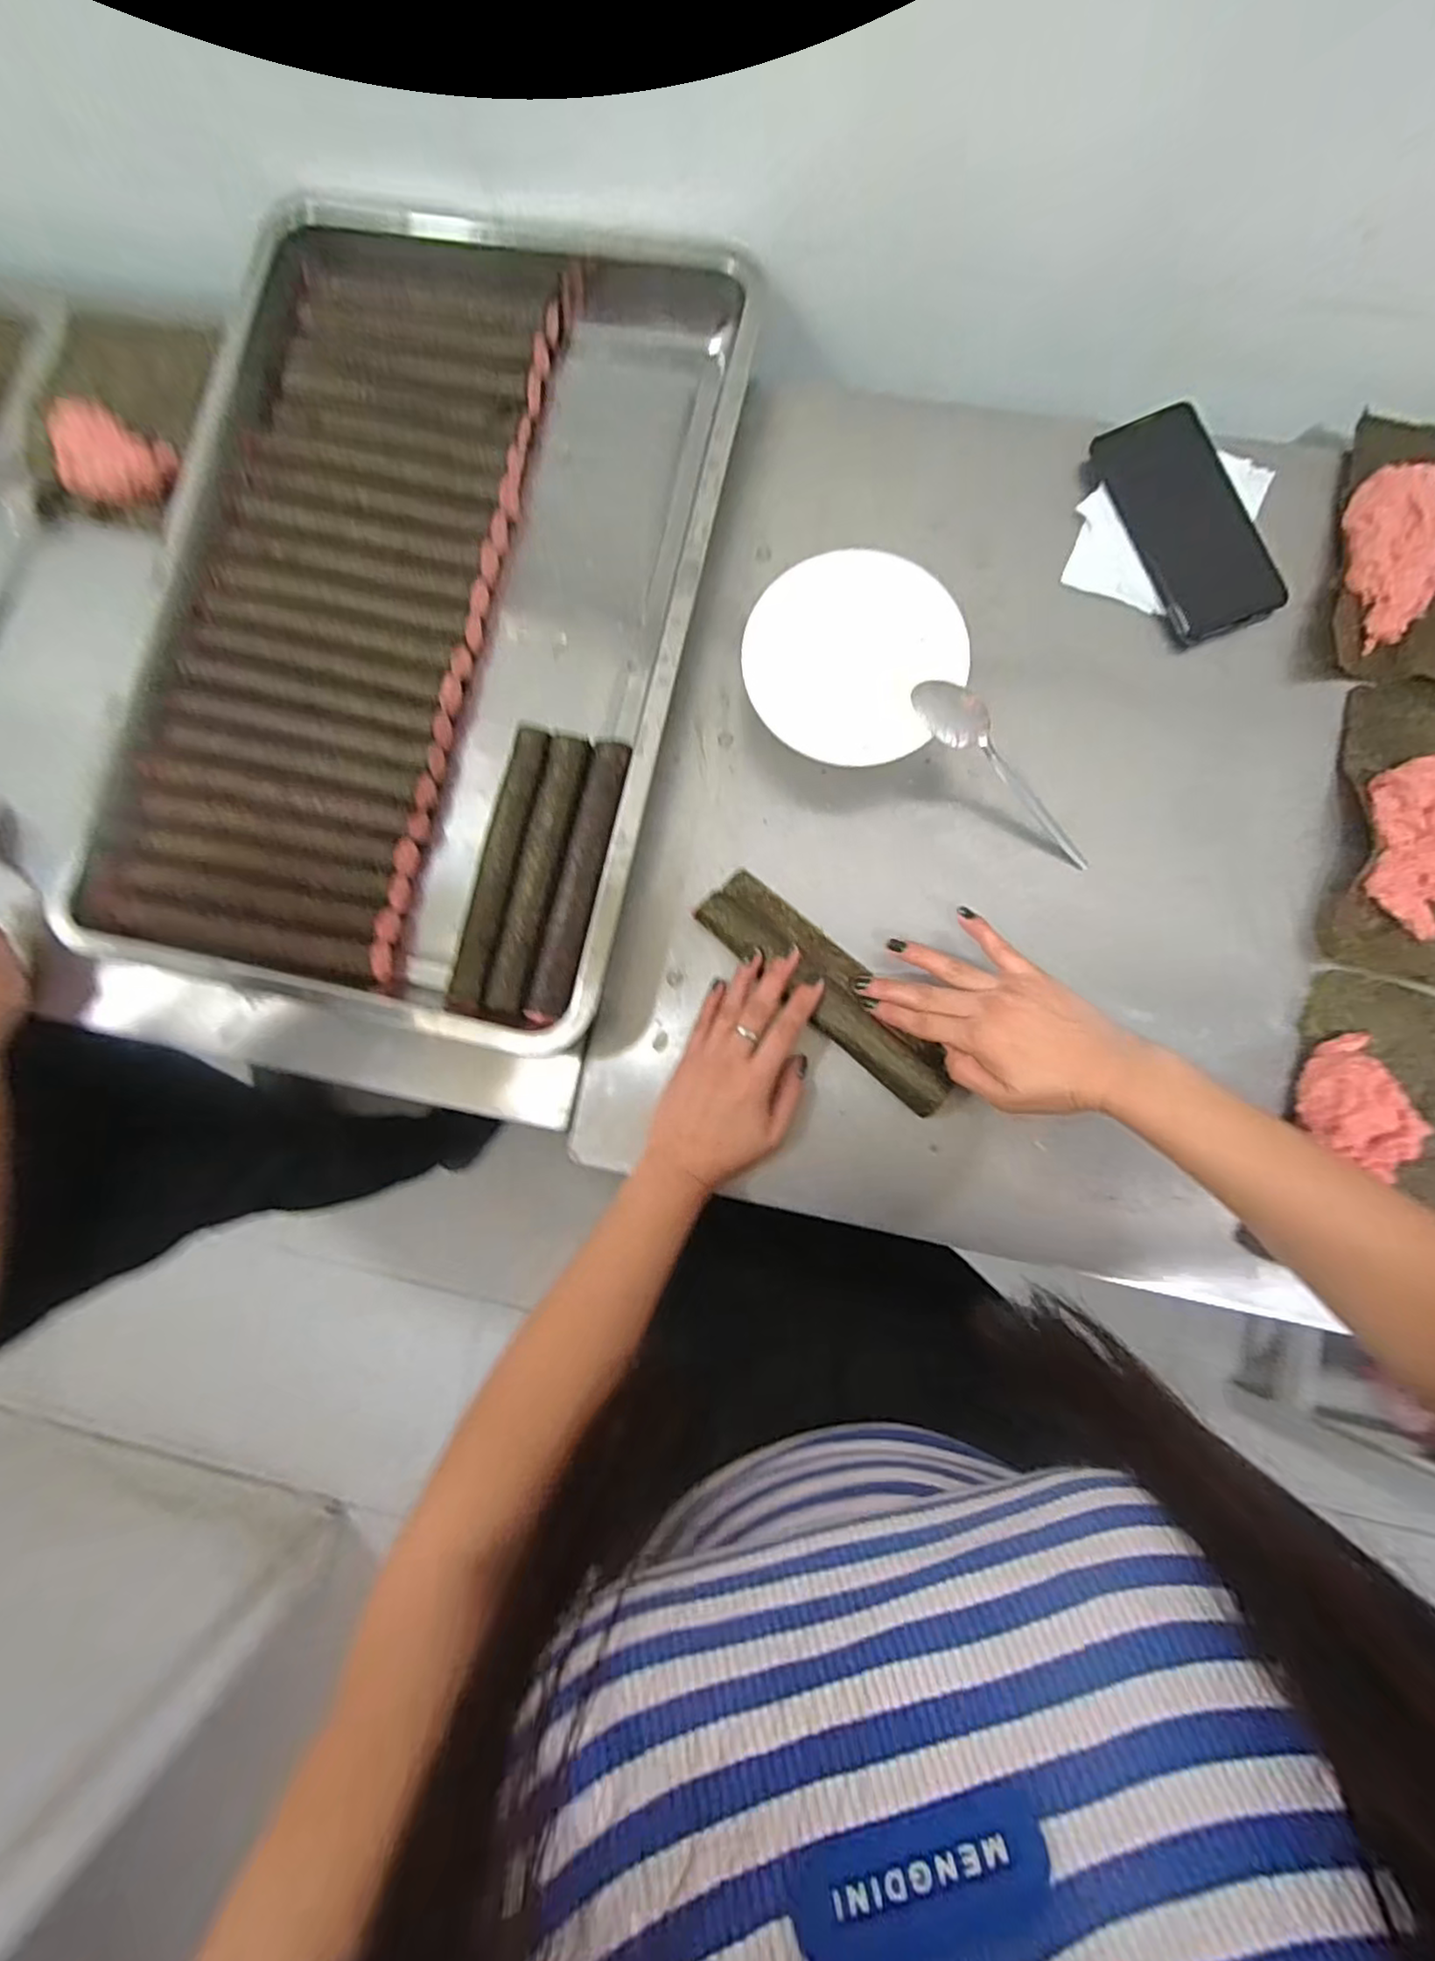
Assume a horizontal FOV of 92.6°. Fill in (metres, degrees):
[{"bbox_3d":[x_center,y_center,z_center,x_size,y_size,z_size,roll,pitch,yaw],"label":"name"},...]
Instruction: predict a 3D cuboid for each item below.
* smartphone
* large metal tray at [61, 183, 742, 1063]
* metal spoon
[{"bbox_3d":[0.338,-0.332,0.493,0.081,0.015,0.168,-21,83,2],"label":"smartphone"},{"bbox_3d":[-0.209,-0.285,0.505,0.391,0.052,0.608,12,86,6],"label":"large metal tray"},{"bbox_3d":[0.195,-0.139,0.465,0.166,0.024,0.035,39,89,-17],"label":"metal spoon"}]

